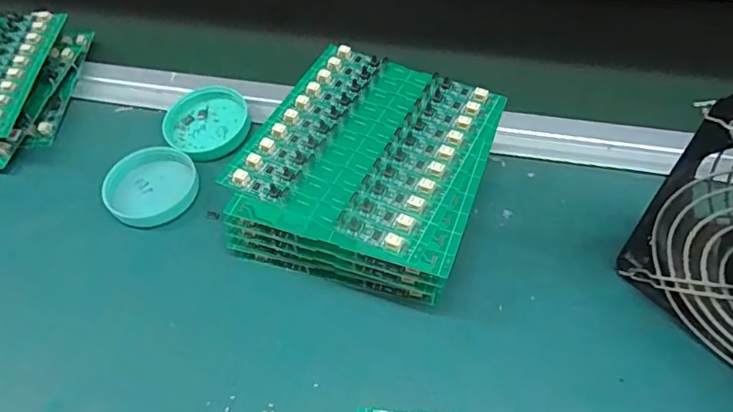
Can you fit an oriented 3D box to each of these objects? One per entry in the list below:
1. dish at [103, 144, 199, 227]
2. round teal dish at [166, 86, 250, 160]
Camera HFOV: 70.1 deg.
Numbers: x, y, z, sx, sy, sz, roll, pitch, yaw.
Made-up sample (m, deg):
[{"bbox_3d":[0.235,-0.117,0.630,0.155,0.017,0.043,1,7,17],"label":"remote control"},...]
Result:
[{"bbox_3d":[-0.154,-0.016,0.372,0.062,0.014,0.056,-25,56,-13],"label":"dish"},{"bbox_3d":[-0.124,-0.065,0.413,0.063,0.014,0.068,-2,54,3],"label":"round teal dish"}]

